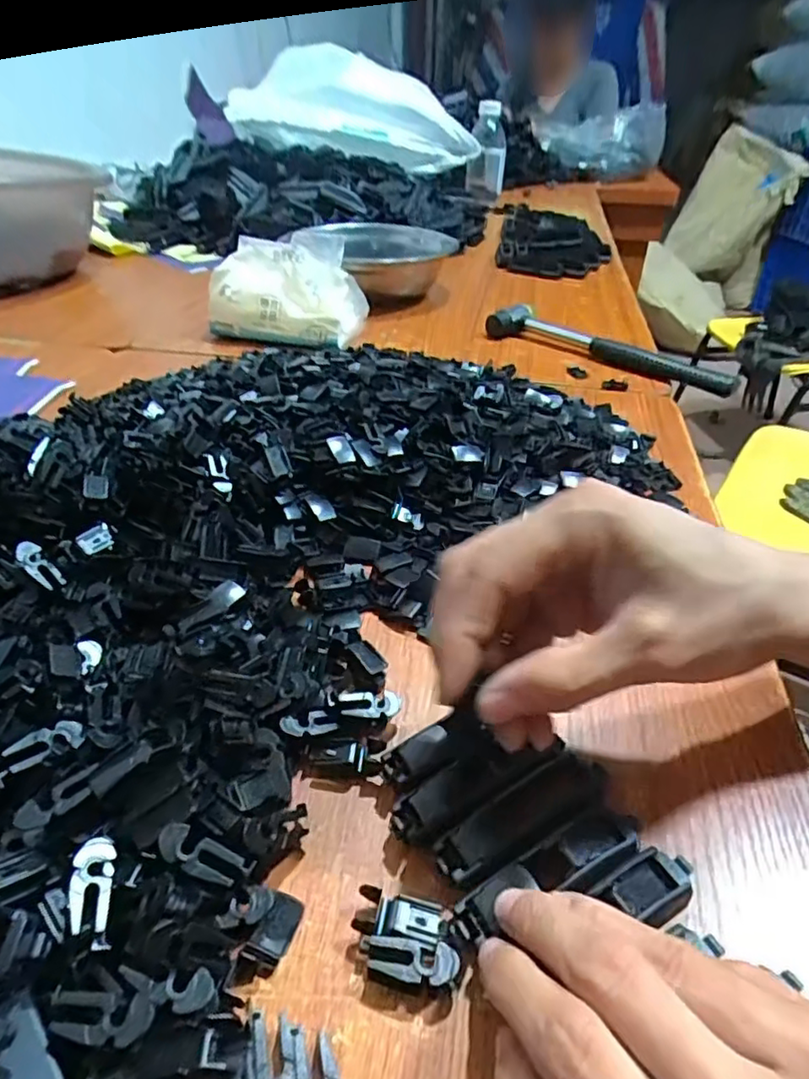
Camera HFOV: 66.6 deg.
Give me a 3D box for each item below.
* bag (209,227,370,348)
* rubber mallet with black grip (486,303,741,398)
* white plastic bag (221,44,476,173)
[{"bbox_3d":[-0.113,-0.237,0.582,0.135,0.083,0.072,6,38,8],"label":"bag"},{"bbox_3d":[0.182,-0.174,0.555,0.228,0.024,0.036,26,45,29],"label":"rubber mallet with black grip"},{"bbox_3d":[-0.114,-0.735,1.059,0.378,0.161,0.270,-26,45,-30],"label":"white plastic bag"}]

